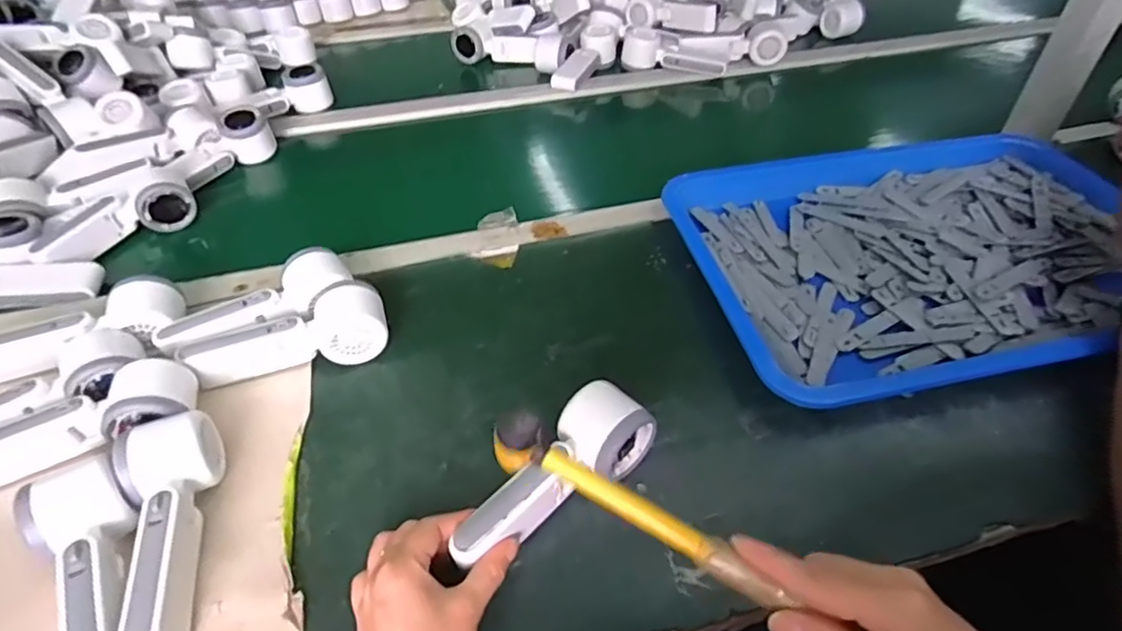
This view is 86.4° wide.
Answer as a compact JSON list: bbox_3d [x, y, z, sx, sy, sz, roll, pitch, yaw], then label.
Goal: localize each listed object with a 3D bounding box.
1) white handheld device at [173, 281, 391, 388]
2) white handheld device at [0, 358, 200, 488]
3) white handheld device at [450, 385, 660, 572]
[{"bbox_3d":[-0.234,0.022,0.516,0.164,0.048,0.066,-20,50,-16],"label":"white handheld device"},{"bbox_3d":[-0.373,0.086,0.459,0.166,0.049,0.059,-16,49,-13],"label":"white handheld device"},{"bbox_3d":[-0.009,0.111,0.422,0.164,0.042,0.059,-31,54,-31],"label":"white handheld device"}]

